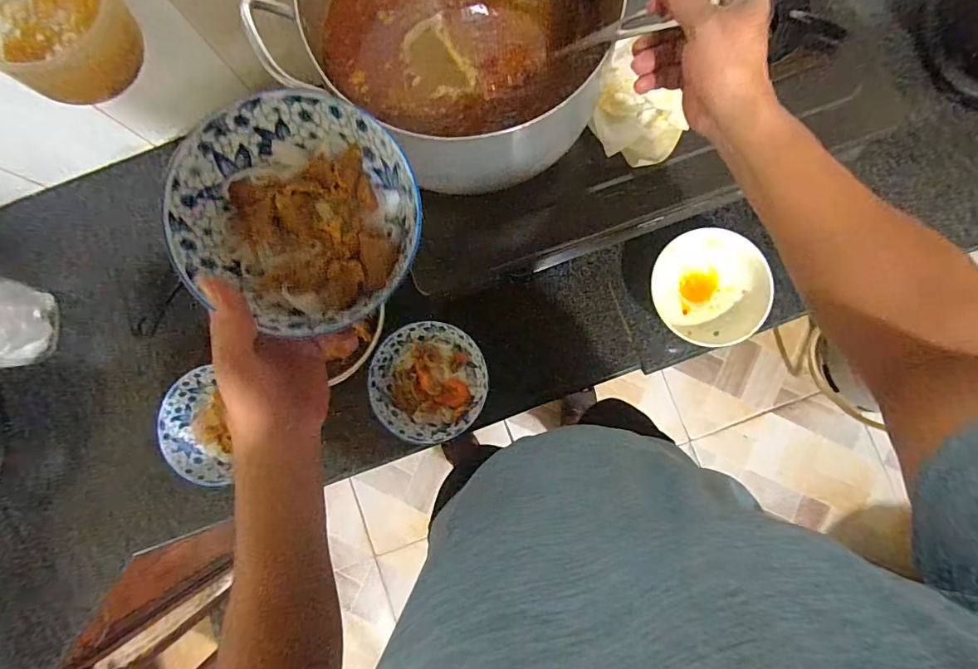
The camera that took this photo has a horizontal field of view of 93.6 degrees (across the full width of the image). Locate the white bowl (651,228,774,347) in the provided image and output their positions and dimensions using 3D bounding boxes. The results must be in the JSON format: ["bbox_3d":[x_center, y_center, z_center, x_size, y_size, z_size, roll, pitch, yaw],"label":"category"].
[{"bbox_3d":[0.329,-0.073,0.687,0.171,0.056,0.168,0,82,3],"label":"white bowl"}]

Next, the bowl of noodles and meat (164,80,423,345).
[{"bbox_3d":[-0.133,-0.085,0.334,0.164,0.058,0.155,0,82,3],"label":"bowl of noodles and meat"}]

